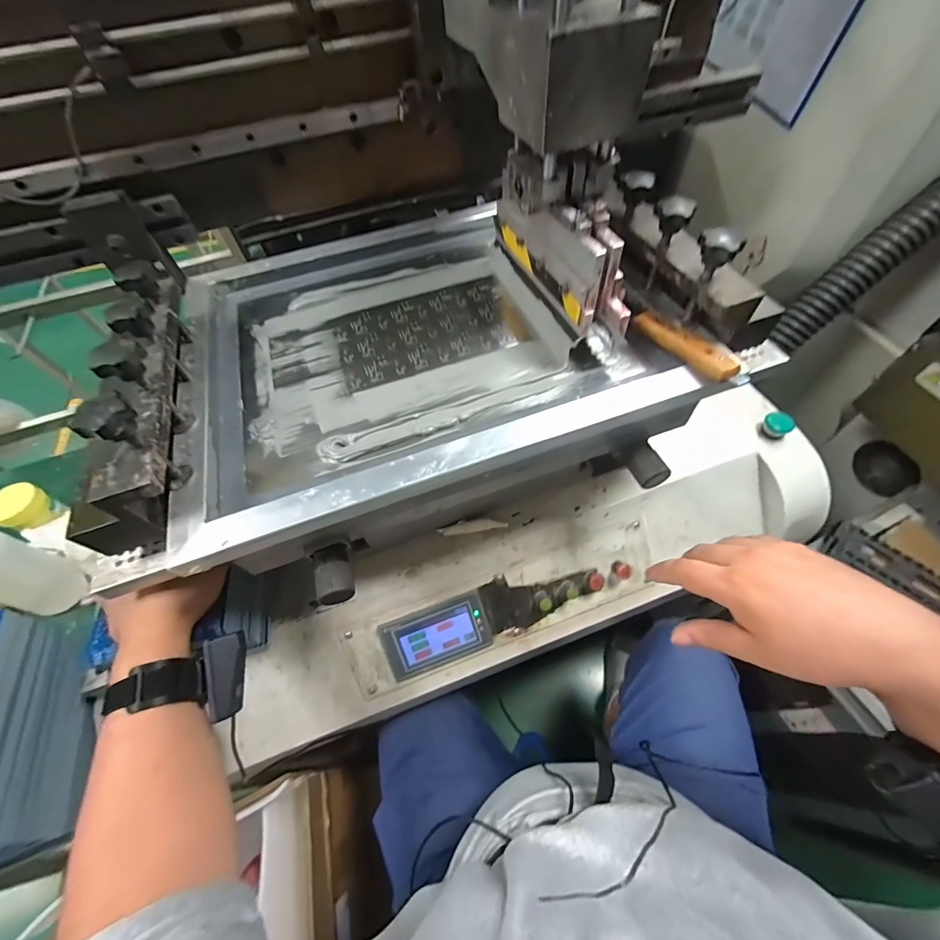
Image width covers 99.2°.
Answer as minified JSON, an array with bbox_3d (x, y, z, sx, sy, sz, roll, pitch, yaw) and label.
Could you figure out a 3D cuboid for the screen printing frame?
[{"bbox_3d":[-0.064,-0.148,0.437,0.452,0.046,0.418,-17,59,-9],"label":"screen printing frame"}]

